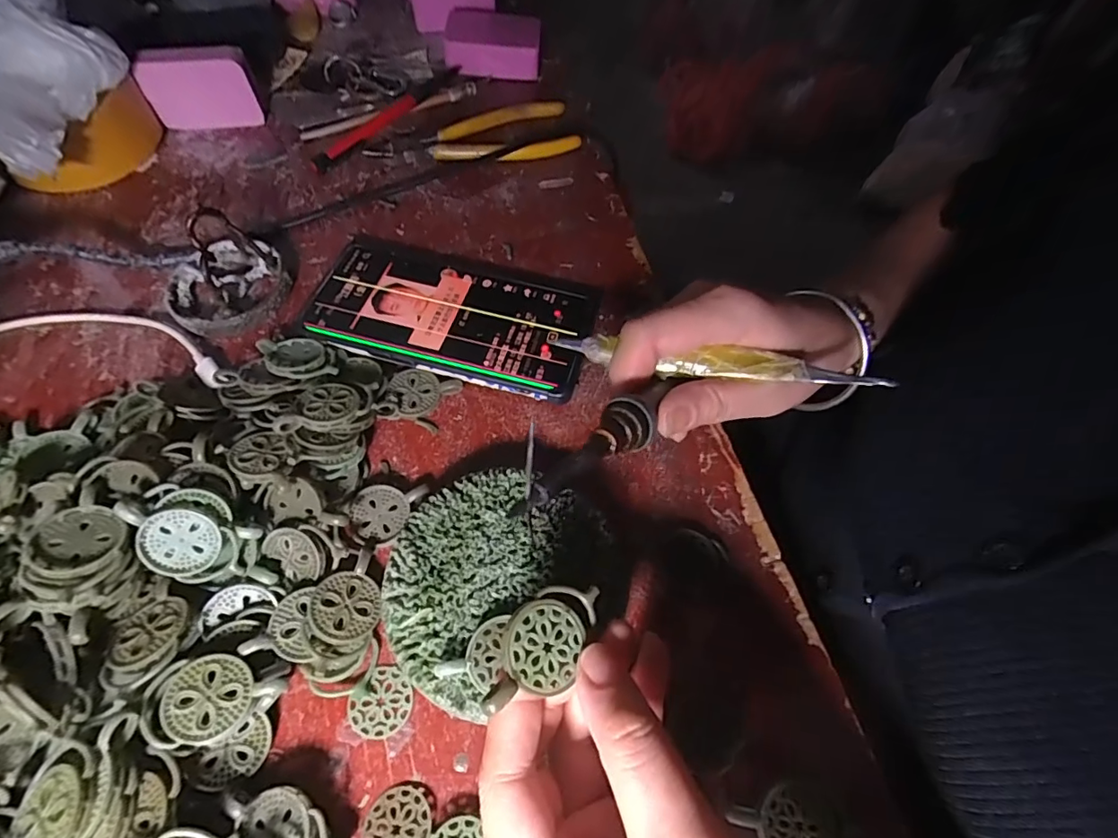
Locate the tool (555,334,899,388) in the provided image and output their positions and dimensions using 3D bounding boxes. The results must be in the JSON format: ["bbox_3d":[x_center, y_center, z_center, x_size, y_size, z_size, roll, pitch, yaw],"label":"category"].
[{"bbox_3d":[0.068,-0.026,0.233,0.148,0.008,0.011,10,60,17],"label":"tool"}]

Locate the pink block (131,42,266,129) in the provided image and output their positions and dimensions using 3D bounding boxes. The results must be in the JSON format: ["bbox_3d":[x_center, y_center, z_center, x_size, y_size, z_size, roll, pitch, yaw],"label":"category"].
[{"bbox_3d":[-0.255,-0.238,0.370,0.072,0.048,0.020,-6,61,-7],"label":"pink block"}]

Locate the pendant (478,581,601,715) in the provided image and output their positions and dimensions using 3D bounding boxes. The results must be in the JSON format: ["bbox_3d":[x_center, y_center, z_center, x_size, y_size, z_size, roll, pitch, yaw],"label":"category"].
[{"bbox_3d":[-0.005,0.075,0.169,0.028,0.009,0.044,28,58,-13],"label":"pendant"}]

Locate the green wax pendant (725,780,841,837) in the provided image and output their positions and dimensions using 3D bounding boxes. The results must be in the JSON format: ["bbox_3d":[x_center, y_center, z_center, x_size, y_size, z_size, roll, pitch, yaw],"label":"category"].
[{"bbox_3d":[0.087,0.154,0.196,0.042,0.005,0.027,13,61,3],"label":"green wax pendant"}]

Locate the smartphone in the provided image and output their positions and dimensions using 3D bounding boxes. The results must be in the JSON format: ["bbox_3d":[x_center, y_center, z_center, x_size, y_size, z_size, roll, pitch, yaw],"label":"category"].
[{"bbox_3d":[-0.062,-0.061,0.302,0.158,0.014,0.079,16,61,5],"label":"smartphone"}]

